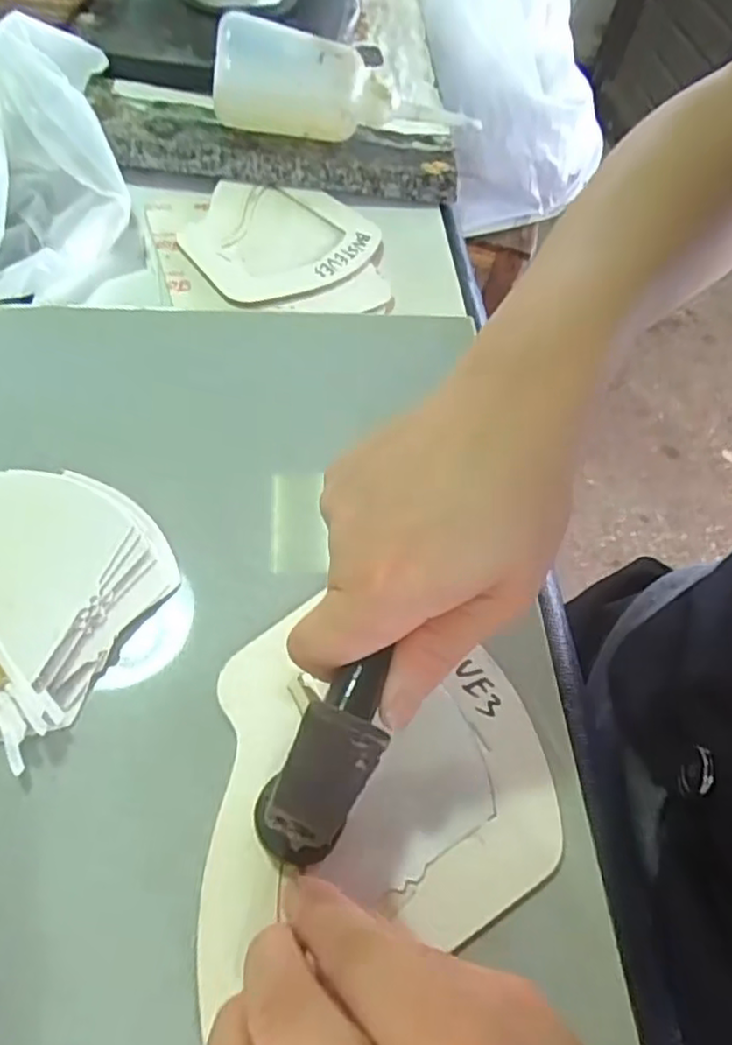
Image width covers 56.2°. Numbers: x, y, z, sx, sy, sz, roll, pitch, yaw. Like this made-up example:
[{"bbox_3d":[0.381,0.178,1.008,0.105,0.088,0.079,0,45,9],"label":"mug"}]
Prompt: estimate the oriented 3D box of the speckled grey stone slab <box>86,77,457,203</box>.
[{"bbox_3d":[-0.065,-0.271,0.489,0.262,0.025,0.062,9,54,-5],"label":"speckled grey stone slab"}]

